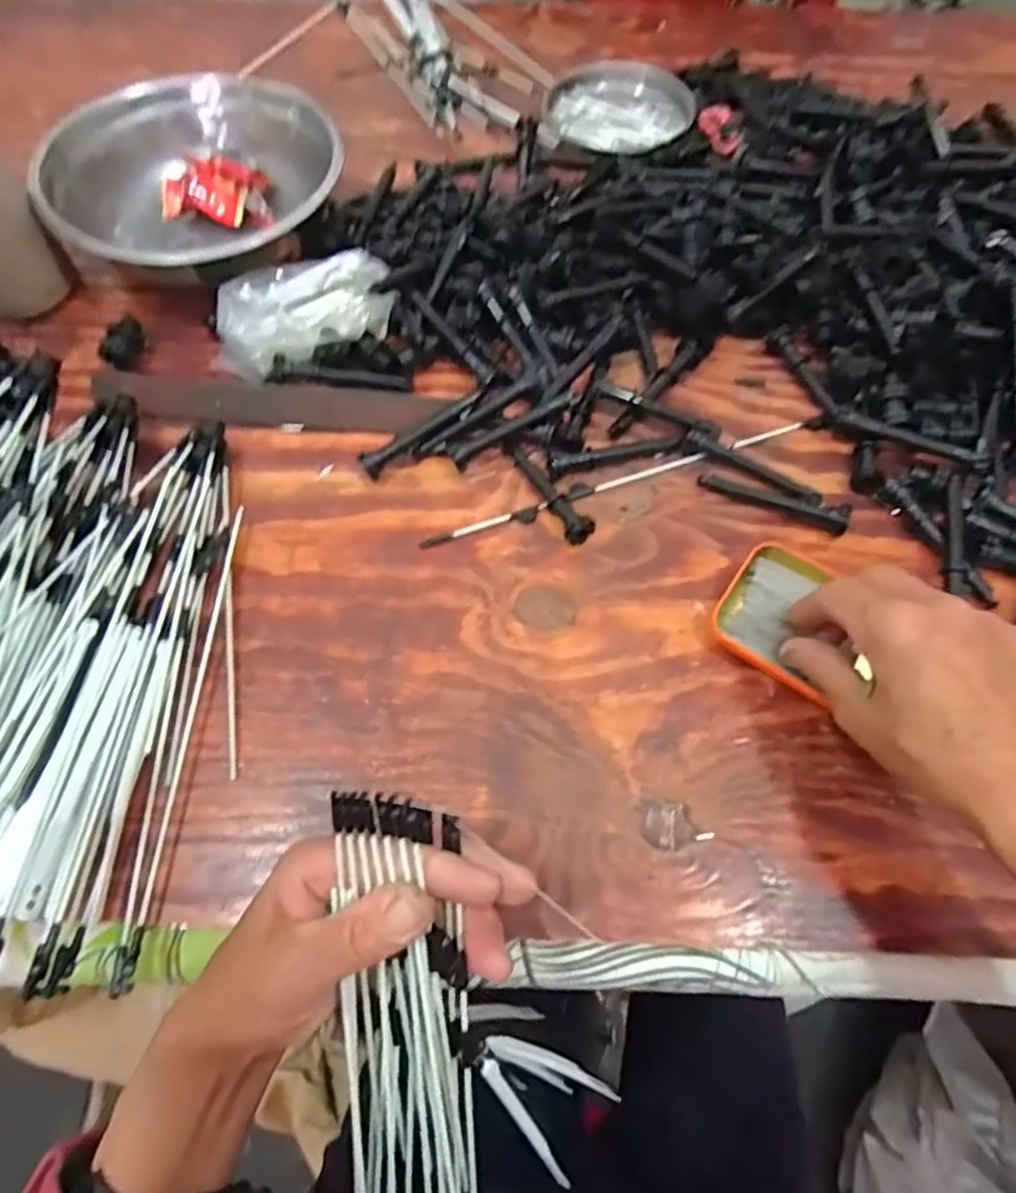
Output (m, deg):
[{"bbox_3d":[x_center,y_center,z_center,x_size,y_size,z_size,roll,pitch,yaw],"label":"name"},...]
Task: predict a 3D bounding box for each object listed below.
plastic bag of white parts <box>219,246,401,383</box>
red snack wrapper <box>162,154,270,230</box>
[{"bbox_3d":[-0.141,-0.197,0.463,0.123,0.033,0.072,-18,64,-9],"label":"plastic bag of white parts"},{"bbox_3d":[-0.243,-0.337,0.544,0.063,0.031,0.059,18,64,9],"label":"red snack wrapper"}]

